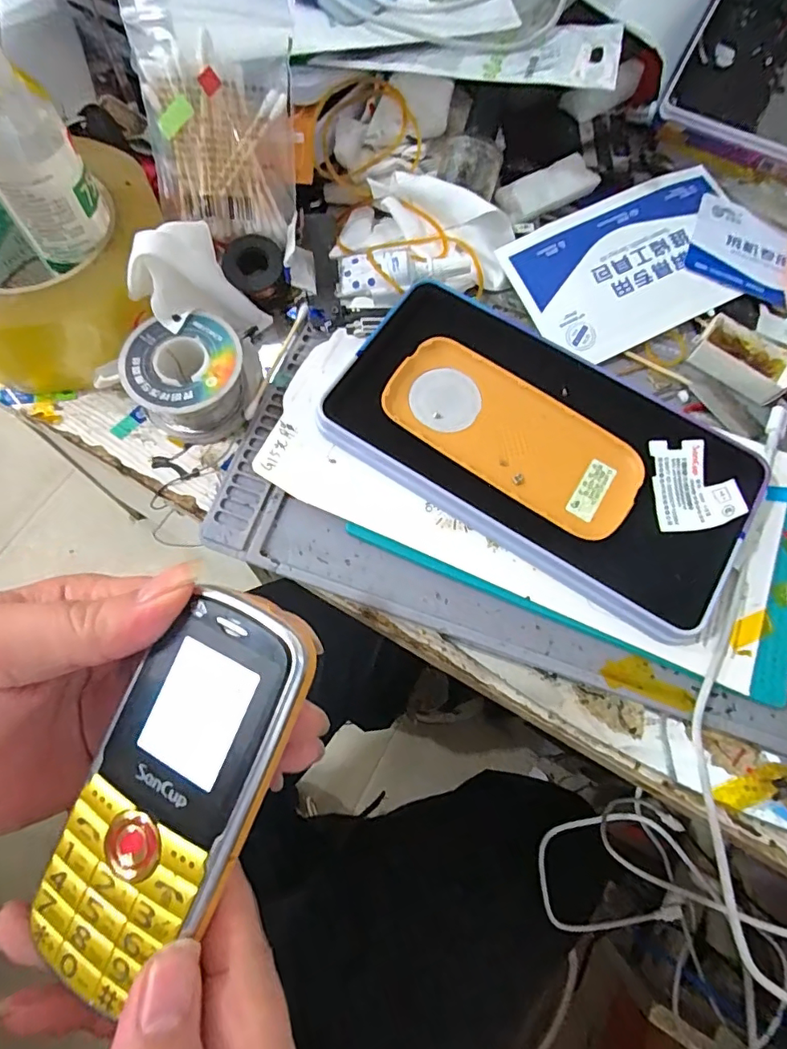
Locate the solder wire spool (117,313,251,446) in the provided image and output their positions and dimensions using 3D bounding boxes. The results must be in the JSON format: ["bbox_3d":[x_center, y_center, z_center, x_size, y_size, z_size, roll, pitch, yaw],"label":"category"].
[{"bbox_3d":[-0.095,-0.068,0.248,0.051,0.030,0.047,1,70,-2],"label":"solder wire spool"}]

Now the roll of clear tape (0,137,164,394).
[{"bbox_3d":[-0.167,-0.127,0.251,0.109,0.053,0.109,1,70,-2],"label":"roll of clear tape"}]

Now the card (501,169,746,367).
[{"bbox_3d":[0.133,-0.142,0.287,0.131,0.011,0.080,-25,73,-11],"label":"card"}]

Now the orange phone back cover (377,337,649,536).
[{"bbox_3d":[0.054,-0.041,0.240,0.116,0.007,0.052,34,72,9],"label":"orange phone back cover"}]

